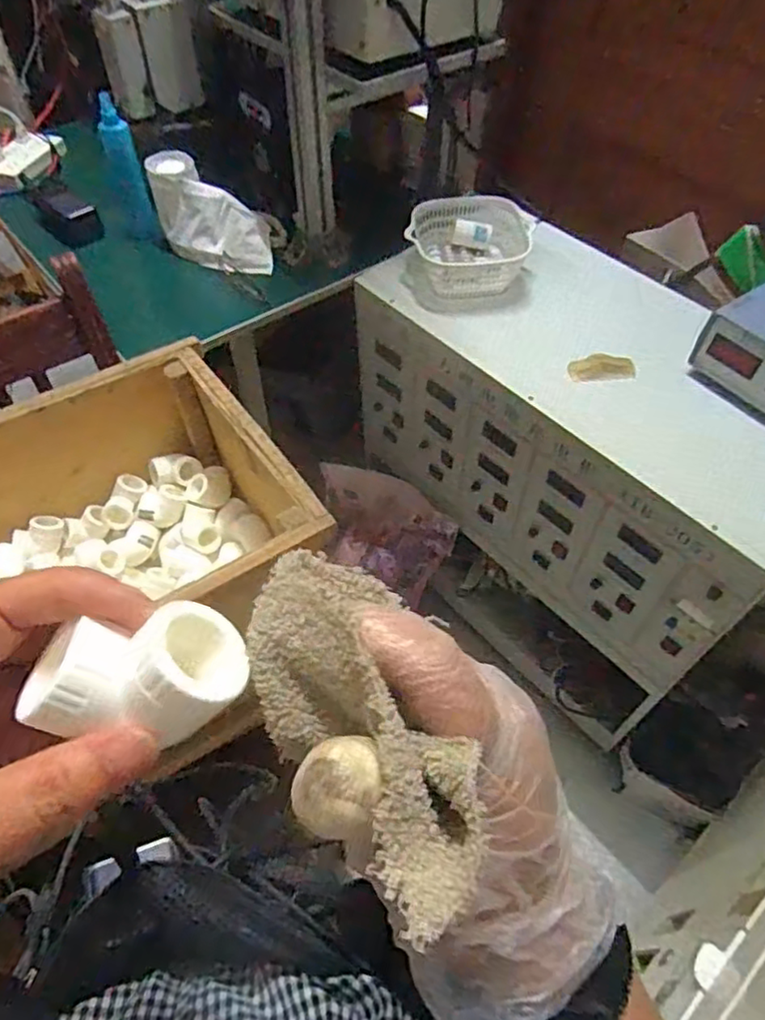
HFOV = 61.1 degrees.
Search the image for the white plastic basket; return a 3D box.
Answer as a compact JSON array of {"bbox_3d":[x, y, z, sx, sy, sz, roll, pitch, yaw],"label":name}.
[{"bbox_3d":[0.130,-0.395,0.971,0.183,0.076,0.138,2,54,1],"label":"white plastic basket"}]

